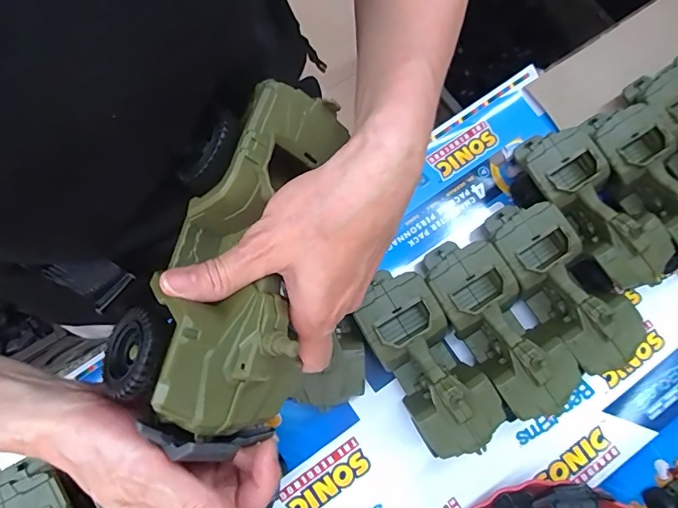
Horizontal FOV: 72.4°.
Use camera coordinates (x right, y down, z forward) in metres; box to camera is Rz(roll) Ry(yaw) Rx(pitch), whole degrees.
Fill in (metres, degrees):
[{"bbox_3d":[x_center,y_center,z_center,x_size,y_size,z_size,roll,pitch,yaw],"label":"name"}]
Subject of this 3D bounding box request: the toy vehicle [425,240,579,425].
[{"bbox_3d":[0.157,0.071,0.476,0.086,0.079,0.192,-31,81,-7],"label":"toy vehicle"}]

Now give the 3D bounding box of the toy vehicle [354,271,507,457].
[{"bbox_3d":[0.085,0.107,0.466,0.080,0.082,0.176,-29,80,-7],"label":"toy vehicle"}]

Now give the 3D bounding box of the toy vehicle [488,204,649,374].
[{"bbox_3d":[0.229,0.031,0.486,0.084,0.079,0.184,-32,81,-7],"label":"toy vehicle"}]

